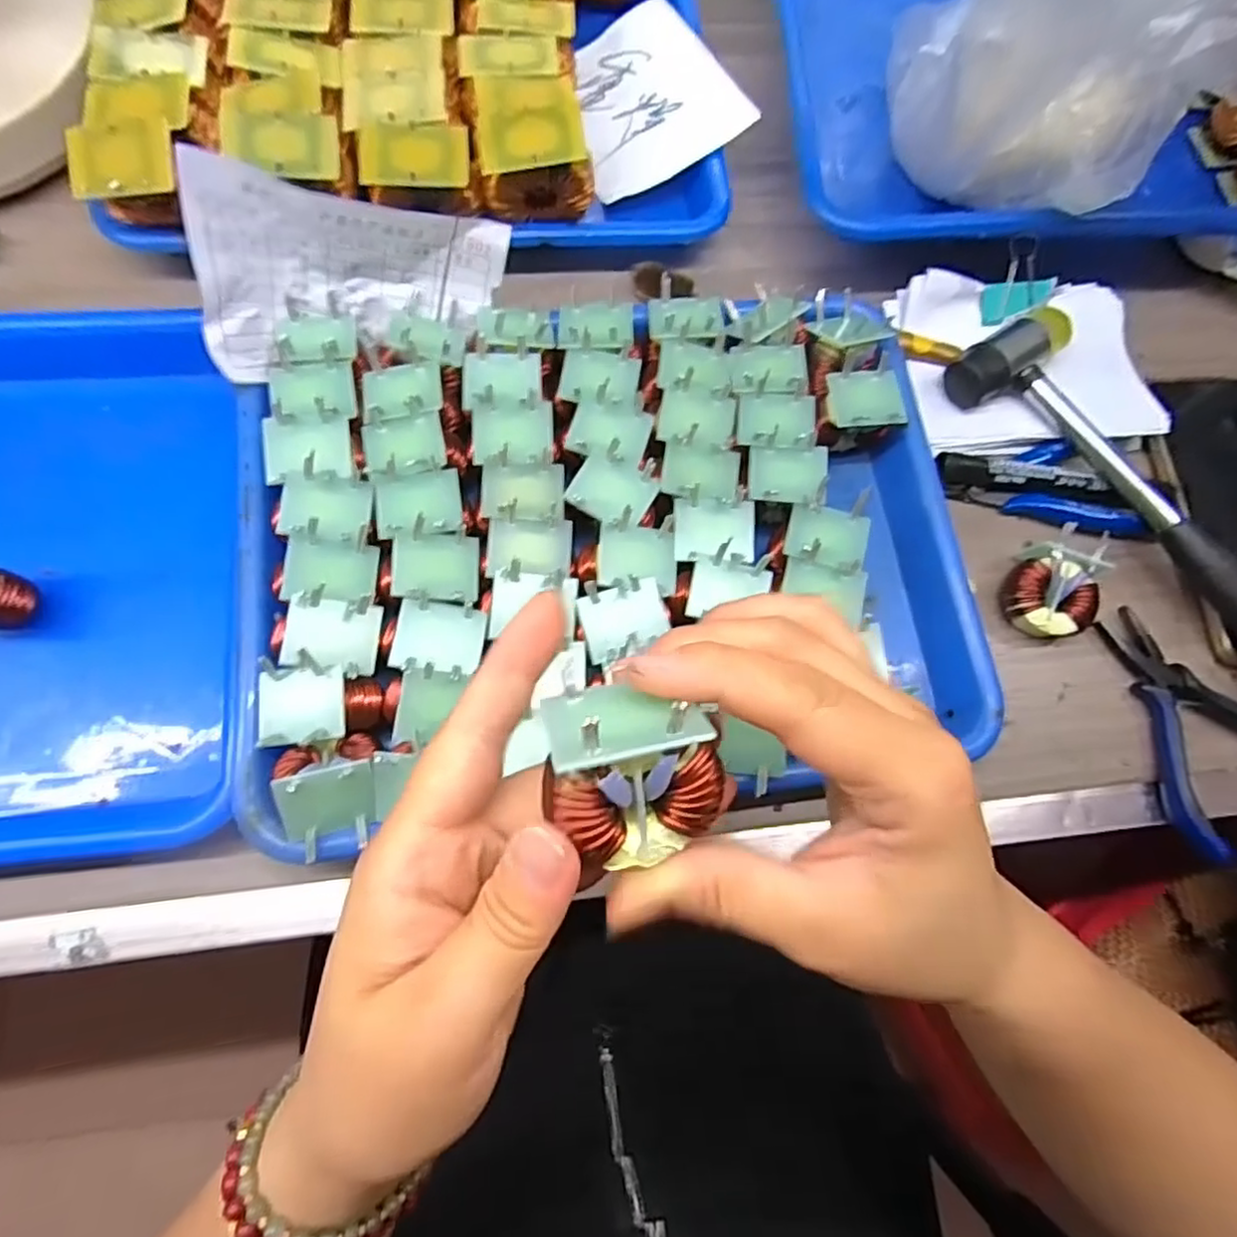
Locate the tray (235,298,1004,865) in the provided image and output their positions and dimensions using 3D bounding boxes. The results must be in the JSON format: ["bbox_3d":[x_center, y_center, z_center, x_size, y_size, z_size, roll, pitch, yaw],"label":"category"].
[{"bbox_3d":[0.003,-0.038,0.308,0.319,0.044,0.237,-4,75,-6],"label":"tray"}]

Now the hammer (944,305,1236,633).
[{"bbox_3d":[0.286,-0.053,0.347,0.072,0.033,0.272,-37,81,-14],"label":"hammer"}]

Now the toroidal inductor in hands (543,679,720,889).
[{"bbox_3d":[0.002,0.036,0.164,0.039,0.027,0.041,-9,121,-13],"label":"toroidal inductor in hands"}]

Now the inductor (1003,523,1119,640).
[{"bbox_3d":[0.216,-0.016,0.335,0.036,0.025,0.054,23,74,1],"label":"inductor"}]

